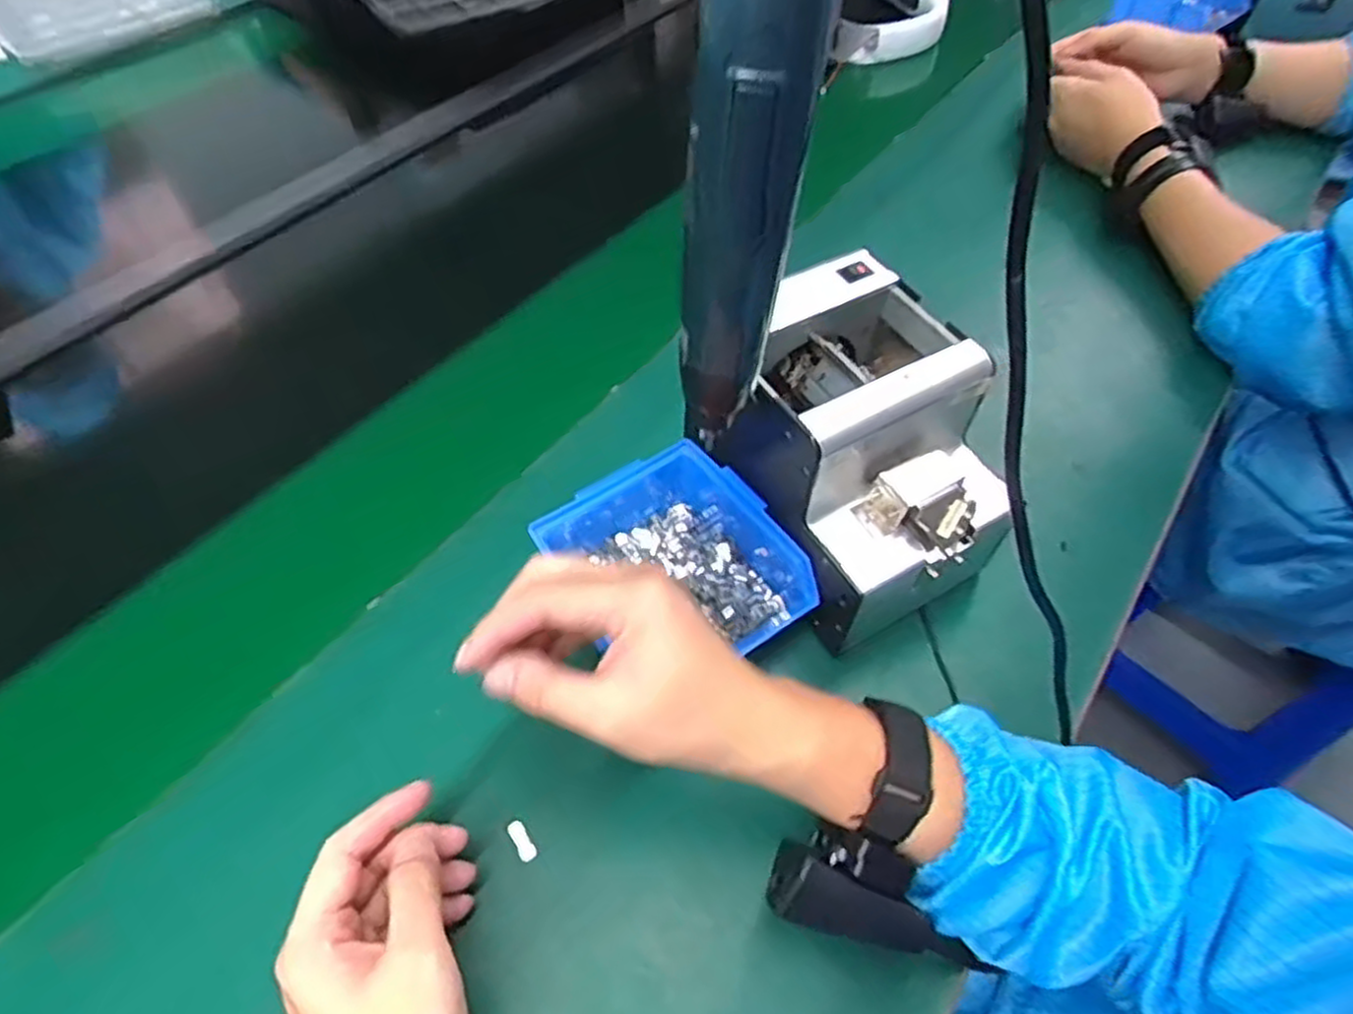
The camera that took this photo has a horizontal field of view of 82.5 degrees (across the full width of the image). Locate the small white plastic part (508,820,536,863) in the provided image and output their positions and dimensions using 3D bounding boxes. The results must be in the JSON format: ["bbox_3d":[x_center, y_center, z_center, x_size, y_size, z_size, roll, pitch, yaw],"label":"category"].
[{"bbox_3d":[-0.082,0.176,0.408,0.009,0.004,0.021,-29,59,-21],"label":"small white plastic part"}]

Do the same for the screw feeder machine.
[{"bbox_3d":[0.111,-0.031,0.472,0.134,0.141,0.165,-28,59,-20],"label":"screw feeder machine"}]

